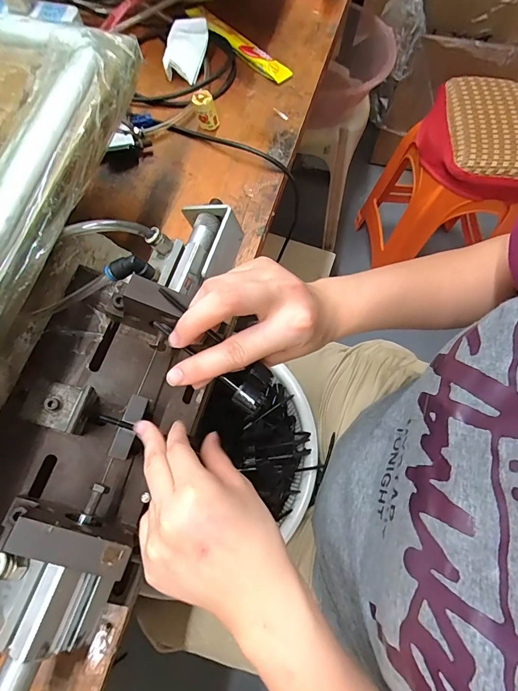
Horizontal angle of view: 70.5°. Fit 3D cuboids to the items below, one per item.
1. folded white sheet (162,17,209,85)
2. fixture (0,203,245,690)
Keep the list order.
[{"bbox_3d":[-0.103,-0.417,0.515,0.057,0.034,0.075,5,69,1],"label":"folded white sheet"},{"bbox_3d":[-0.122,0.048,0.288,0.118,0.085,0.415,14,70,4],"label":"fixture"}]

